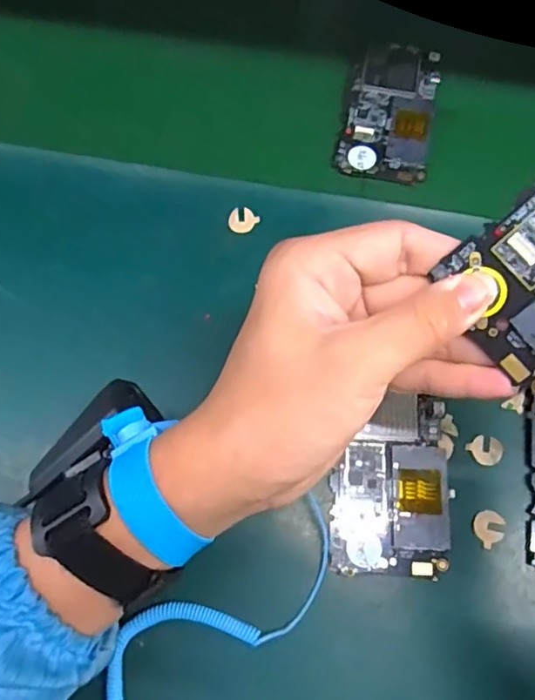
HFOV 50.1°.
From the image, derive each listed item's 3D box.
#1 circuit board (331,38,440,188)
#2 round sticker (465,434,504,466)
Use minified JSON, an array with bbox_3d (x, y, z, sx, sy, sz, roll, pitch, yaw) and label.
[{"bbox_3d":[0.091,-0.180,0.426,0.065,0.006,0.123,12,72,3],"label":"circuit board"},{"bbox_3d":[0.130,0.060,0.340,0.018,0.004,0.018,0,71,-1],"label":"round sticker"}]

